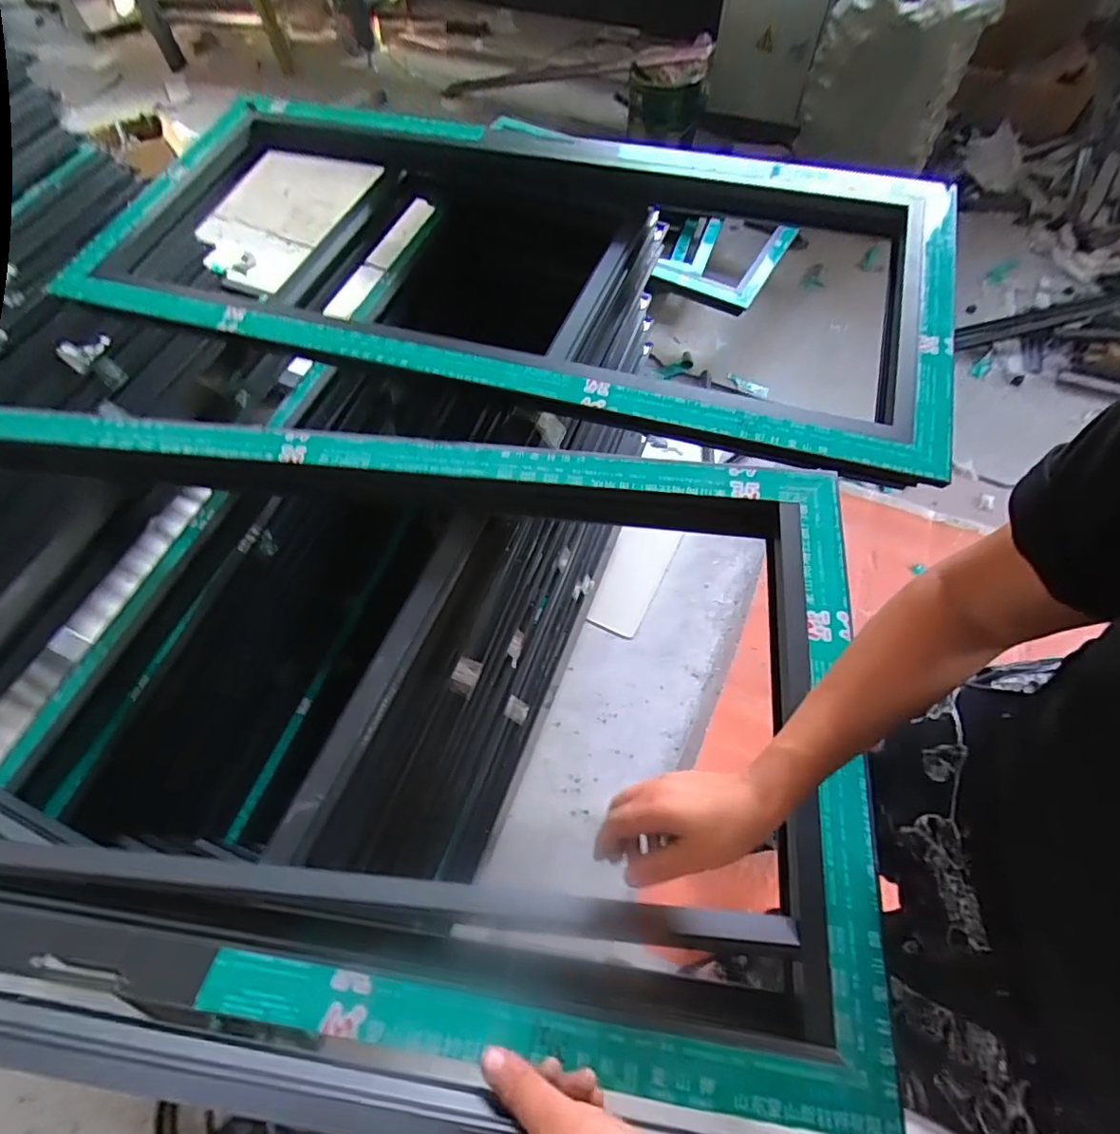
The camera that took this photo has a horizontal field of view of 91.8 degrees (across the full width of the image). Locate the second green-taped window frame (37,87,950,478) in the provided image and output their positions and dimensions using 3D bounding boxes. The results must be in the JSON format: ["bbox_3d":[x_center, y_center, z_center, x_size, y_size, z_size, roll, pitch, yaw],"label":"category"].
[{"bbox_3d":[-0.089,-0.504,0.840,1.292,0.094,0.571,15,65,9],"label":"second green-taped window frame"}]

